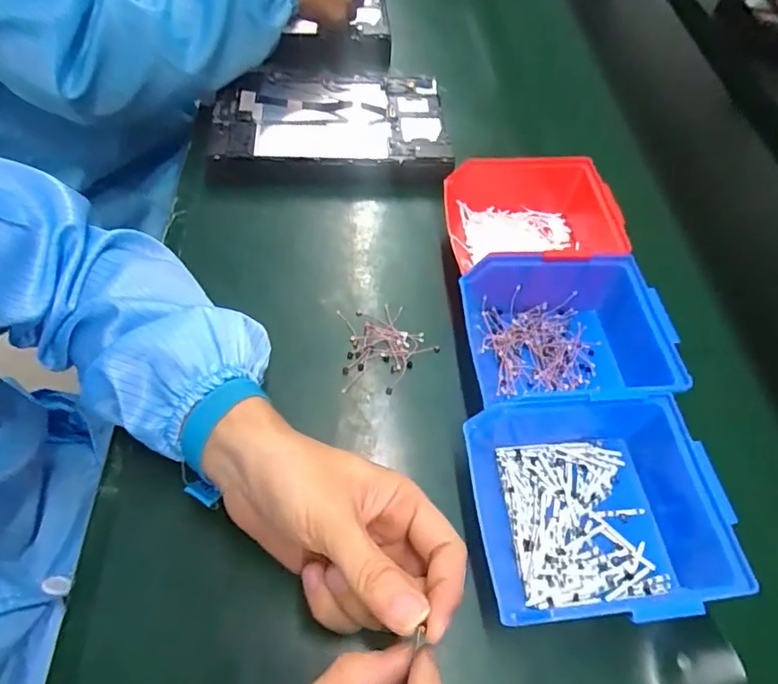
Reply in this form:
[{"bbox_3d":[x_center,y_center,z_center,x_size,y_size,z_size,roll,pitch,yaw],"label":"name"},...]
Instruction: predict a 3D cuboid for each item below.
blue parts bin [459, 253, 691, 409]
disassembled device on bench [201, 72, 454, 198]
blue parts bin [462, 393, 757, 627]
[{"bbox_3d":[0.126,0.000,0.388,0.131,0.065,0.123,-2,59,-2],"label":"blue parts bin"},{"bbox_3d":[-0.063,-0.228,0.549,0.249,0.032,0.175,1,59,-6],"label":"disassembled device on bench"},{"bbox_3d":[0.129,0.101,0.321,0.141,0.064,0.130,-6,59,-4],"label":"blue parts bin"}]

